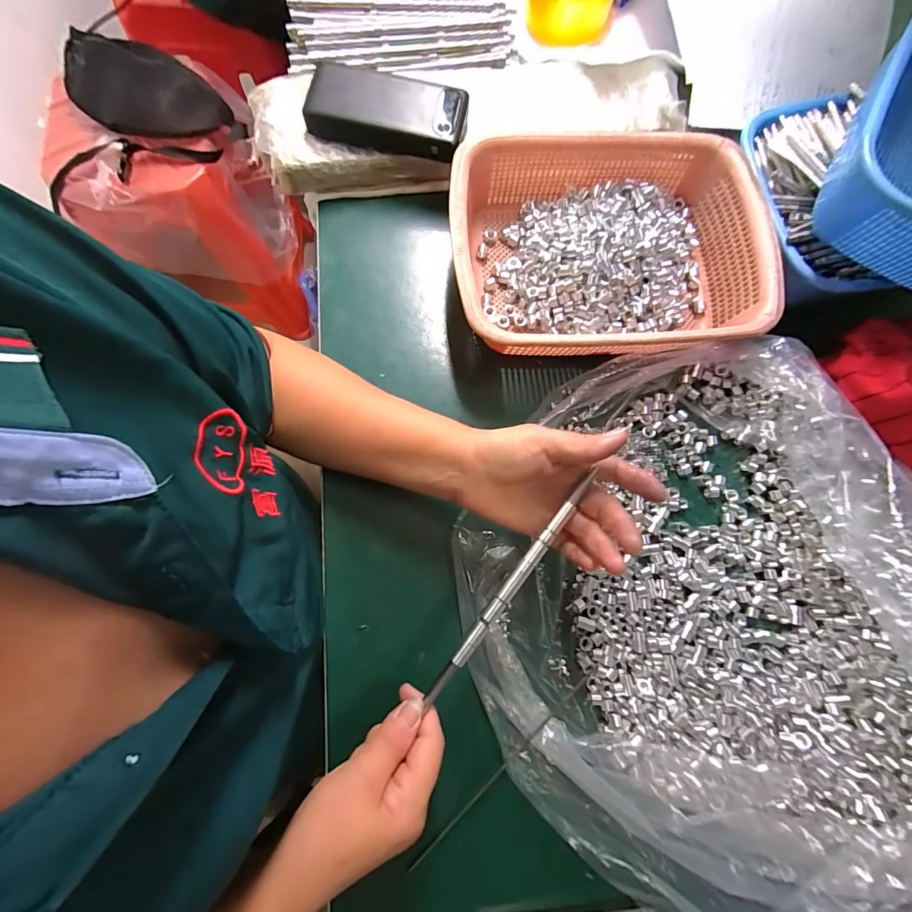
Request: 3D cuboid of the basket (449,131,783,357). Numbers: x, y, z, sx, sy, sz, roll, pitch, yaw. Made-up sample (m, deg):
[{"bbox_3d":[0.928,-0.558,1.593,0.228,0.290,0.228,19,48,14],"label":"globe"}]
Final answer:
[{"bbox_3d":[0.143,-0.196,0.404,0.293,0.069,0.213,-5,79,-4],"label":"basket"}]

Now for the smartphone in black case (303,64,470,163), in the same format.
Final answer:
[{"bbox_3d":[-0.066,-0.345,0.412,0.152,0.024,0.077,16,79,0],"label":"smartphone in black case"}]

